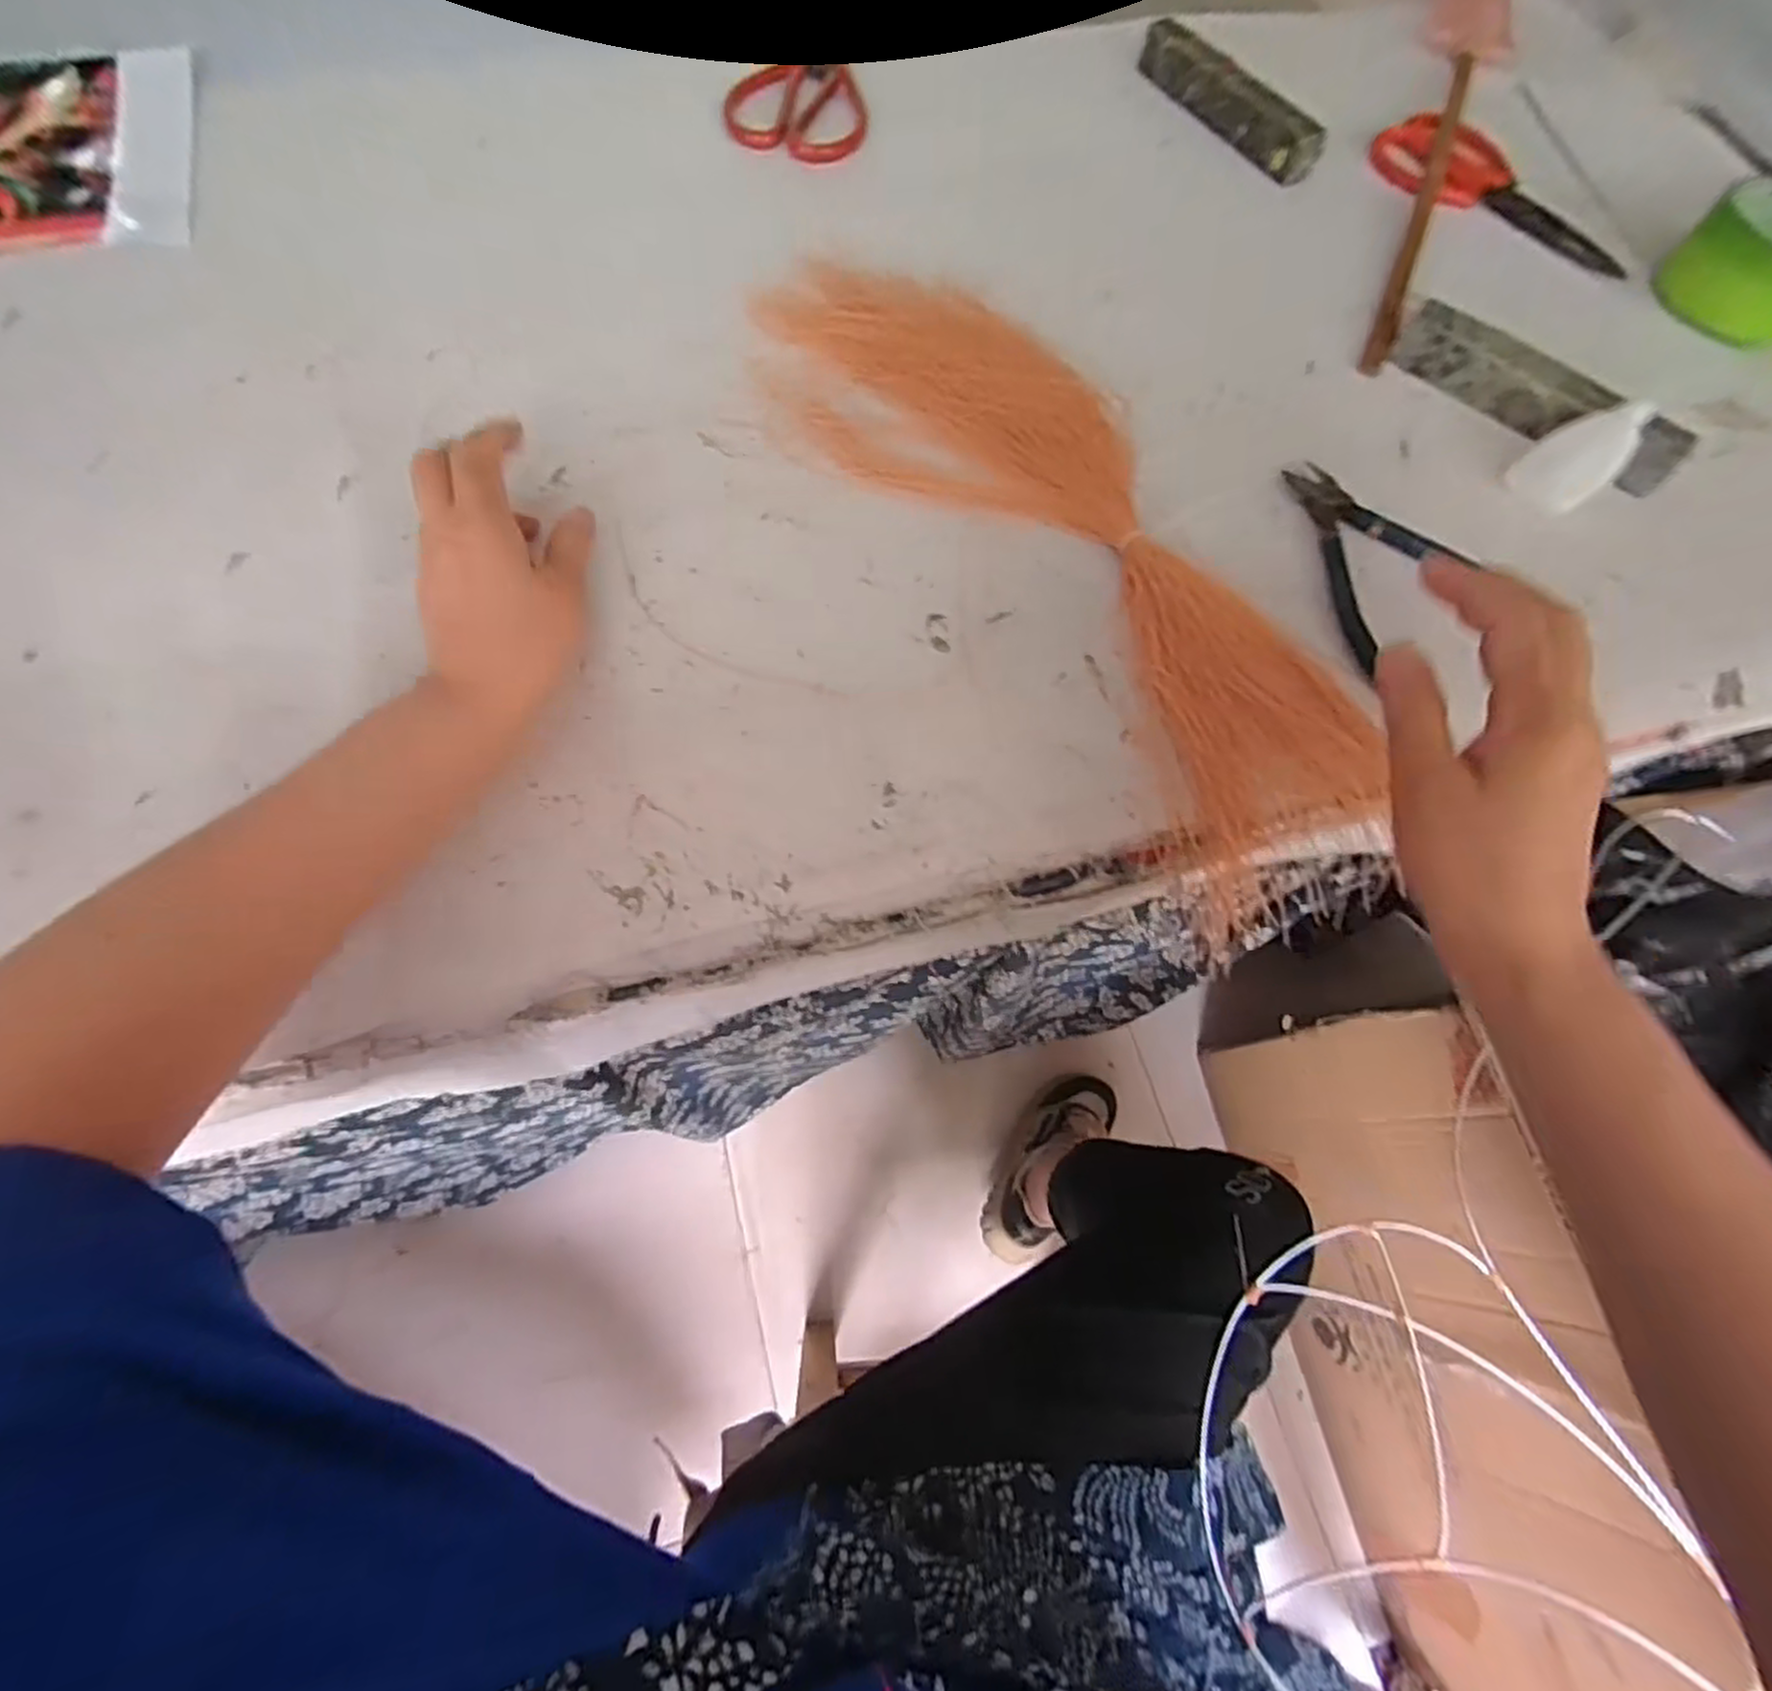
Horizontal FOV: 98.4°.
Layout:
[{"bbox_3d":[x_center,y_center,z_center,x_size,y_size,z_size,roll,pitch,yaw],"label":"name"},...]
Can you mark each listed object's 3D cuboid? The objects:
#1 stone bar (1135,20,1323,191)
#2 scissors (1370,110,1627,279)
[{"bbox_3d":[0.264,-0.582,0.592,0.026,0.032,0.180,-28,74,-14],"label":"stone bar"},{"bbox_3d":[0.466,-0.493,0.582,0.102,0.020,0.210,-35,72,-16],"label":"scissors"}]

